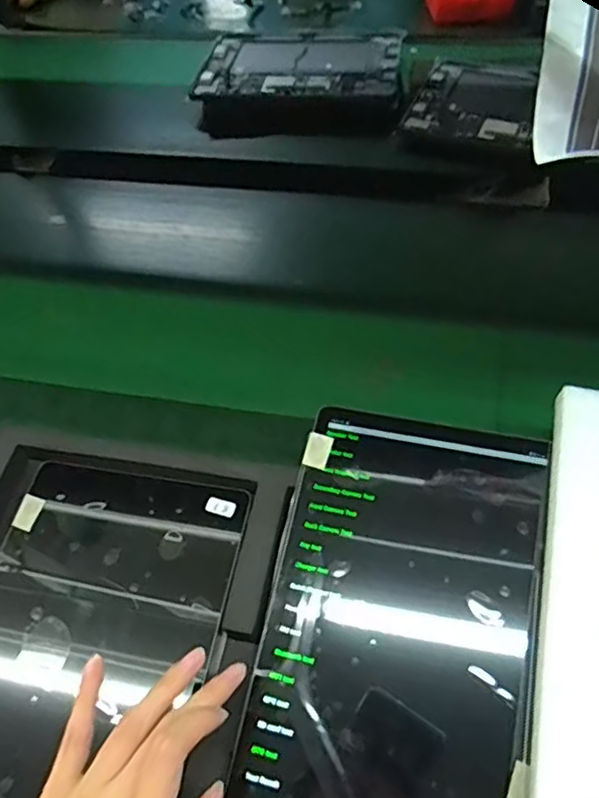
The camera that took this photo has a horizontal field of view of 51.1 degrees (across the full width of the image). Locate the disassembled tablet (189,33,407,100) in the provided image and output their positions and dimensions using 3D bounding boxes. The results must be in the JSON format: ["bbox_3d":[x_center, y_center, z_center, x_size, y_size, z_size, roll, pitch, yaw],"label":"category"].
[{"bbox_3d":[0.003,-0.443,0.825,0.259,0.008,0.158,4,55,9],"label":"disassembled tablet"}]

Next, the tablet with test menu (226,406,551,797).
[{"bbox_3d":[0.063,0.131,0.387,0.159,0.017,0.259,8,65,11],"label":"tablet with test menu"}]

